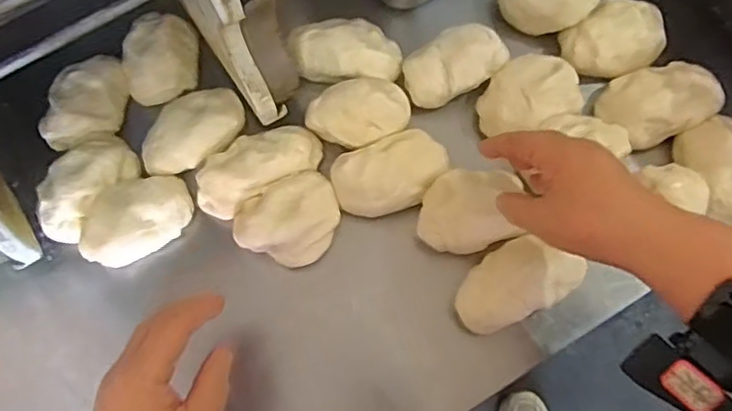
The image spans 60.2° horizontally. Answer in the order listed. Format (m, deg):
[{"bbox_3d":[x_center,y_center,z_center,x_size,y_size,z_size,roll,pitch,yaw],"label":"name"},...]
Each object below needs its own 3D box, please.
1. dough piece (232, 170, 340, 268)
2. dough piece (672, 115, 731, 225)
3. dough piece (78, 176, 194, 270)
[{"bbox_3d":[-0.061,0.012,0.497,0.082,0.035,0.065,-24,73,-7],"label":"dough piece"},{"bbox_3d":[0.293,-0.028,0.509,0.055,0.031,0.086,-18,73,-5],"label":"dough piece"},{"bbox_3d":[-0.181,0.012,0.504,0.089,0.044,0.061,-33,75,-10],"label":"dough piece"}]

